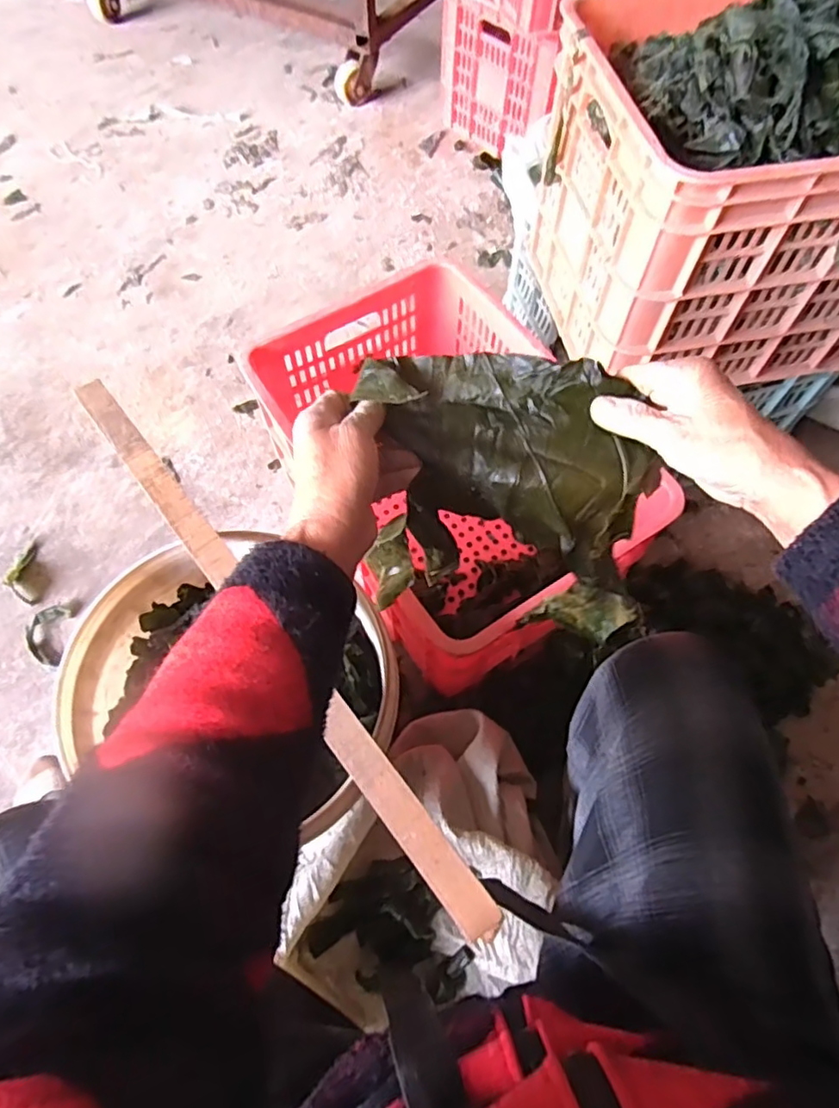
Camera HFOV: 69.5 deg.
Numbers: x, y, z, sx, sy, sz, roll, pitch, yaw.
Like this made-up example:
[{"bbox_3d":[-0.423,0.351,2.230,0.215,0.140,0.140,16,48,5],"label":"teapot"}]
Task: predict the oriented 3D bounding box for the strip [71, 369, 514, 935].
[{"bbox_3d":[-0.143,0.047,0.518,0.031,0.013,0.608,-36,69,-17],"label":"strip"}]

